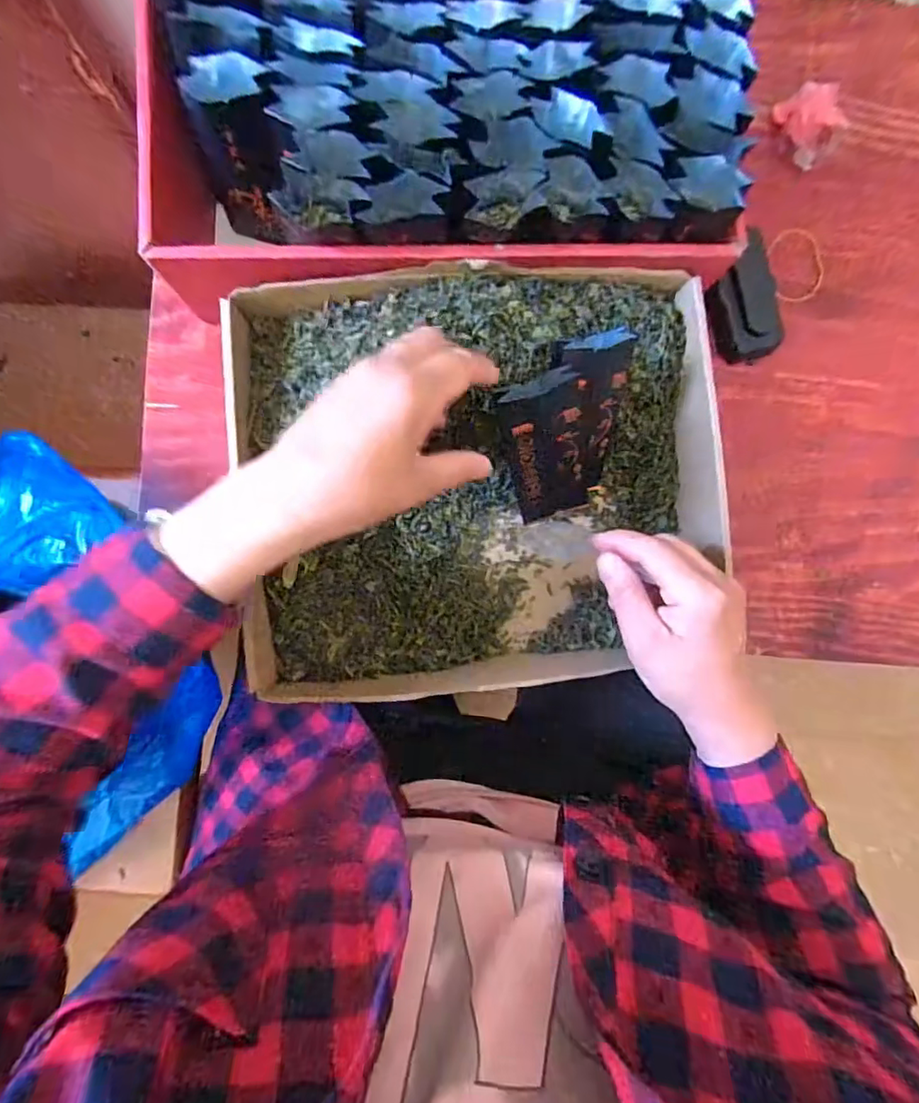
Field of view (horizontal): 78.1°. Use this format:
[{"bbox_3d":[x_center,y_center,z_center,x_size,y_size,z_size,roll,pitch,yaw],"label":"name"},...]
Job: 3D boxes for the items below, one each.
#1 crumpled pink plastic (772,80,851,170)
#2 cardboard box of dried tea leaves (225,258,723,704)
[{"bbox_3d":[0.296,-0.362,0.474,0.046,0.024,0.054,-36,88,-3],"label":"crumpled pink plastic"},{"bbox_3d":[0.013,-0.045,0.409,0.325,0.118,0.287,-2,87,-2],"label":"cardboard box of dried tea leaves"}]

